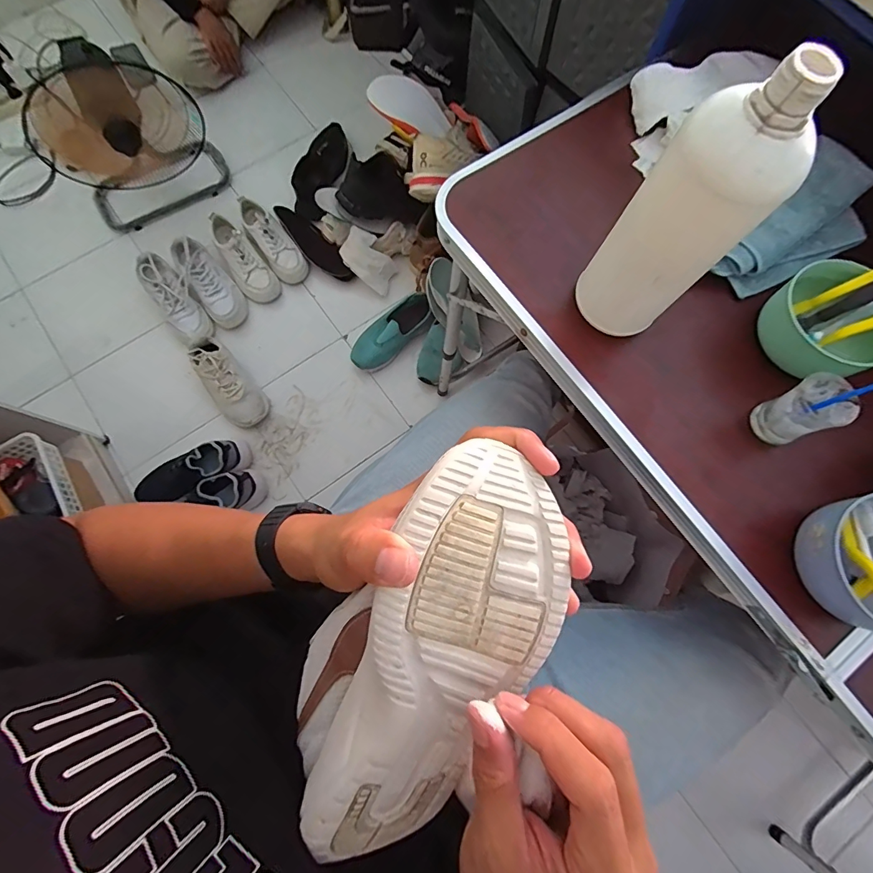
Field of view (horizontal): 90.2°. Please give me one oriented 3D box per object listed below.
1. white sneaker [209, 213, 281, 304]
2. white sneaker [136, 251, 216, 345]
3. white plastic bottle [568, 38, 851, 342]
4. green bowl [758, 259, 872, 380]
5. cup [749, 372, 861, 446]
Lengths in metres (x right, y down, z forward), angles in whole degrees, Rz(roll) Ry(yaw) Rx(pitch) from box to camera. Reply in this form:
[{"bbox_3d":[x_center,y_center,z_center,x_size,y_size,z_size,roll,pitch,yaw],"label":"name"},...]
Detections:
[{"bbox_3d":[-0.494,-0.445,1.099,0.089,0.083,0.229,-39,80,-10],"label":"white sneaker"},{"bbox_3d":[-0.629,-0.325,1.048,0.093,0.090,0.257,-36,92,-9],"label":"white sneaker"},{"bbox_3d":[0.184,-0.163,0.338,0.077,0.215,0.078,-27,78,-8],"label":"white plastic bottle"},{"bbox_3d":[0.372,-0.107,0.418,0.093,0.047,0.111,-27,78,-8],"label":"green bowl"},{"bbox_3d":[0.334,-0.024,0.400,0.047,0.066,0.046,0,76,-1],"label":"cup"}]

